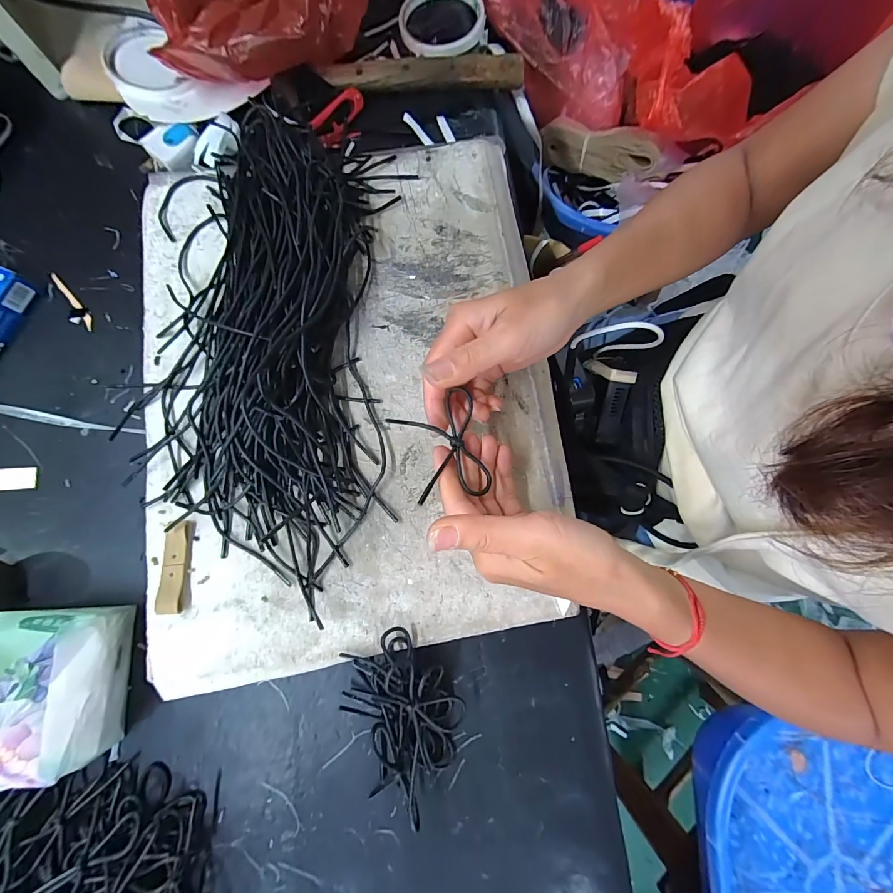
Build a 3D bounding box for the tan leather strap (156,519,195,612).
[{"bbox_3d":[-0.187,0.083,0.261,0.017,0.010,0.060,-1,79,0],"label":"tan leather strap"}]

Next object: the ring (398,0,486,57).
[{"bbox_3d":[-0.004,-0.436,0.382,0.086,0.014,0.093,0,79,0],"label":"ring"}]

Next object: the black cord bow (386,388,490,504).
[{"bbox_3d":[-0.006,-0.001,0.235,0.054,0.017,0.067,-12,80,-2],"label":"black cord bow"}]

